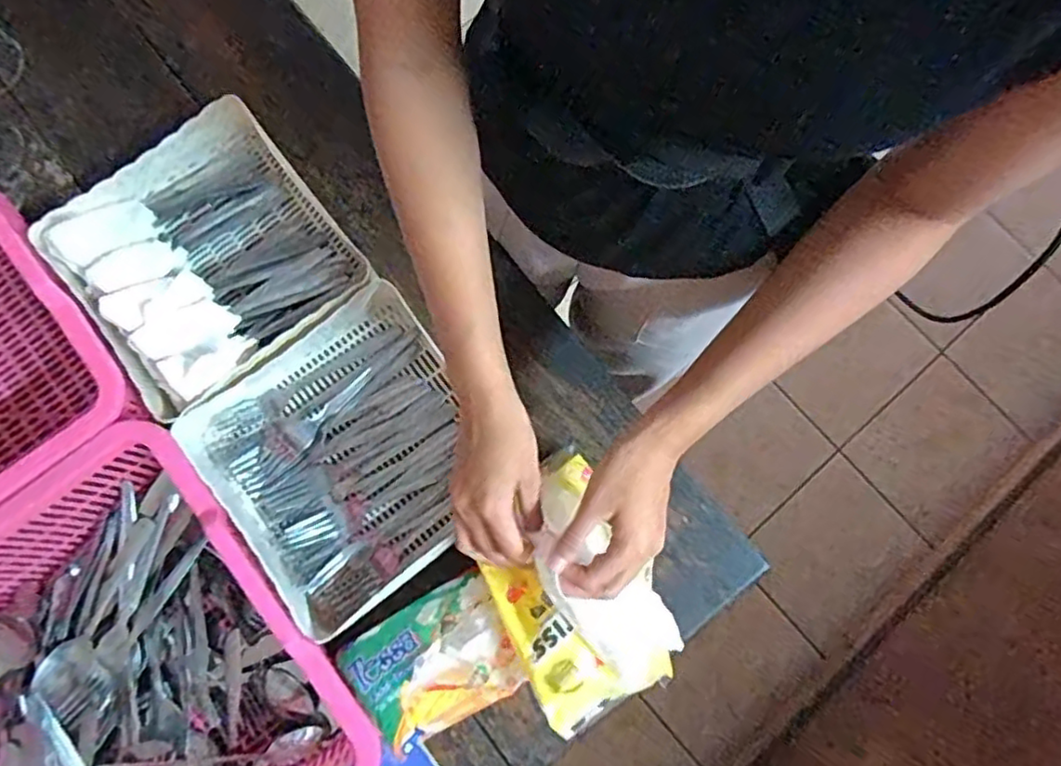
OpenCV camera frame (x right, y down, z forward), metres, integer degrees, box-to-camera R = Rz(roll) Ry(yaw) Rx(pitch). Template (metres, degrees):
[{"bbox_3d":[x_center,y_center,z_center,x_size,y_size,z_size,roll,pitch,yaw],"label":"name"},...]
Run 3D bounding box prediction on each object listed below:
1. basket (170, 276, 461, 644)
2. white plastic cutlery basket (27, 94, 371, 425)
[{"bbox_3d":[-0.152,0.060,0.555,0.218,0.054,0.216,-37,82,-7],"label":"basket"},{"bbox_3d":[-0.281,-0.109,0.576,0.210,0.052,0.216,-37,82,-7],"label":"white plastic cutlery basket"}]

